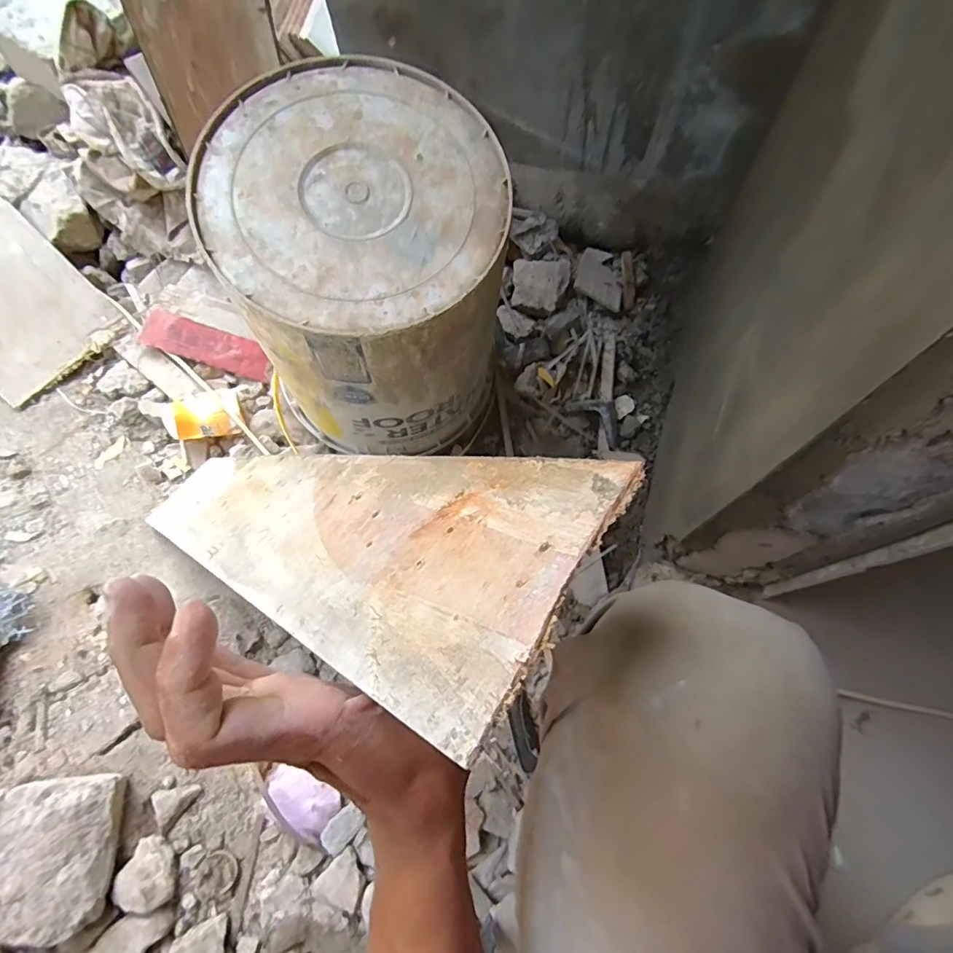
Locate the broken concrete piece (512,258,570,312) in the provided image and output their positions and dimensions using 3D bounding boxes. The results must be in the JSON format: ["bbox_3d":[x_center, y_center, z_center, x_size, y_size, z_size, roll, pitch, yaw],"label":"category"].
[{"bbox_3d":[0.100,-0.309,0.800,0.087,0.038,0.089,11,70,7],"label":"broken concrete piece"}]

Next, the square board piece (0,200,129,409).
[{"bbox_3d":[-0.692,-0.256,0.751,0.249,0.007,0.203,45,82,-5],"label":"square board piece"}]

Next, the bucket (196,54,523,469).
[{"bbox_3d":[-0.098,-0.181,0.570,0.247,0.363,0.250,-1,69,2],"label":"bucket"}]

